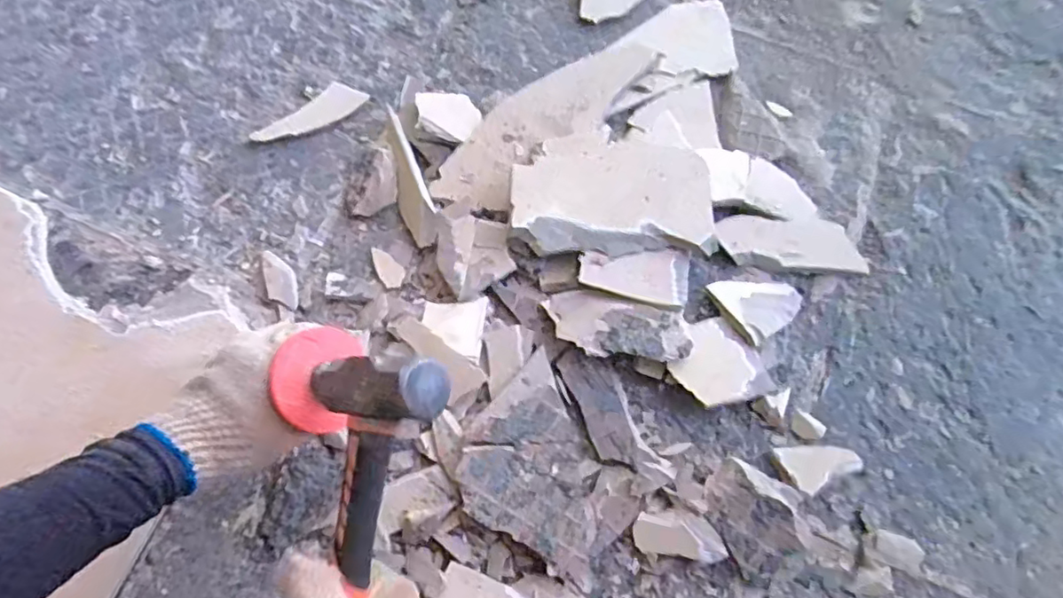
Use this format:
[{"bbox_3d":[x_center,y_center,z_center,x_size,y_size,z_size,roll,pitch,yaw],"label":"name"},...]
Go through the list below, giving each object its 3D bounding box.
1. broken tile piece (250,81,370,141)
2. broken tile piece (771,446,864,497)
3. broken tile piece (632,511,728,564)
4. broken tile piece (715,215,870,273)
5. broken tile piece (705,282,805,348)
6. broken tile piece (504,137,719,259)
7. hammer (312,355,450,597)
[{"bbox_3d":[-0.233,-0.192,0.643,0.119,0.009,0.039,-36,77,-12],"label":"broken tile piece"},{"bbox_3d":[0.253,0.150,0.534,0.073,0.014,0.038,0,72,-2],"label":"broken tile piece"},{"bbox_3d":[0.126,0.201,0.513,0.077,0.007,0.034,8,72,1],"label":"broken tile piece"},{"bbox_3d":[0.257,-0.055,0.602,0.140,0.010,0.056,3,72,-1],"label":"broken tile piece"},{"bbox_3d":[0.217,-0.001,0.579,0.074,0.015,0.069,-32,76,-11],"label":"broken tile piece"},{"bbox_3d":[0.078,-0.103,0.594,0.189,0.028,0.125,1,72,-2],"label":"broken tile piece"},{"bbox_3d":[-0.114,0.170,0.348,0.089,0.058,0.275,8,75,0],"label":"hammer"}]

